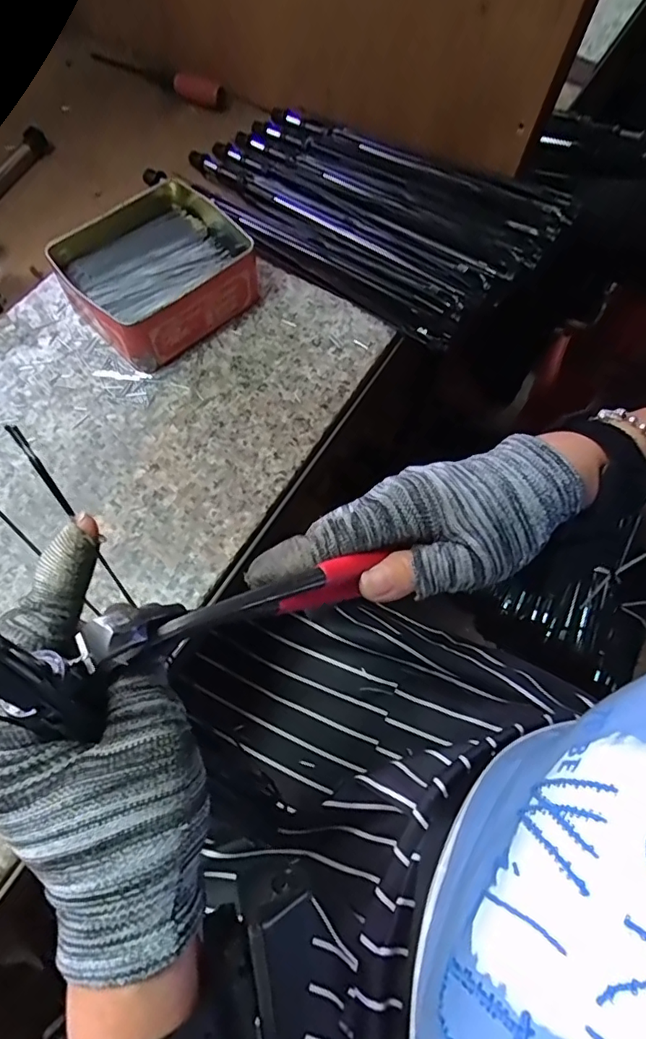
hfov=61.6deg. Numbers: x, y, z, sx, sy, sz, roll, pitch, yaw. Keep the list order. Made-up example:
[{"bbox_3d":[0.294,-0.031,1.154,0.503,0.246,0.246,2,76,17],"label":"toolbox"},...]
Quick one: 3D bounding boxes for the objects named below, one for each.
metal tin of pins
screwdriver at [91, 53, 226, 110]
[{"bbox_3d":[-0.123,-0.184,0.404,0.113,0.048,0.132,43,71,14],"label":"metal tin of pins"},{"bbox_3d":[-0.170,-0.462,0.560,0.161,0.019,0.022,31,68,9],"label":"screwdriver"}]

